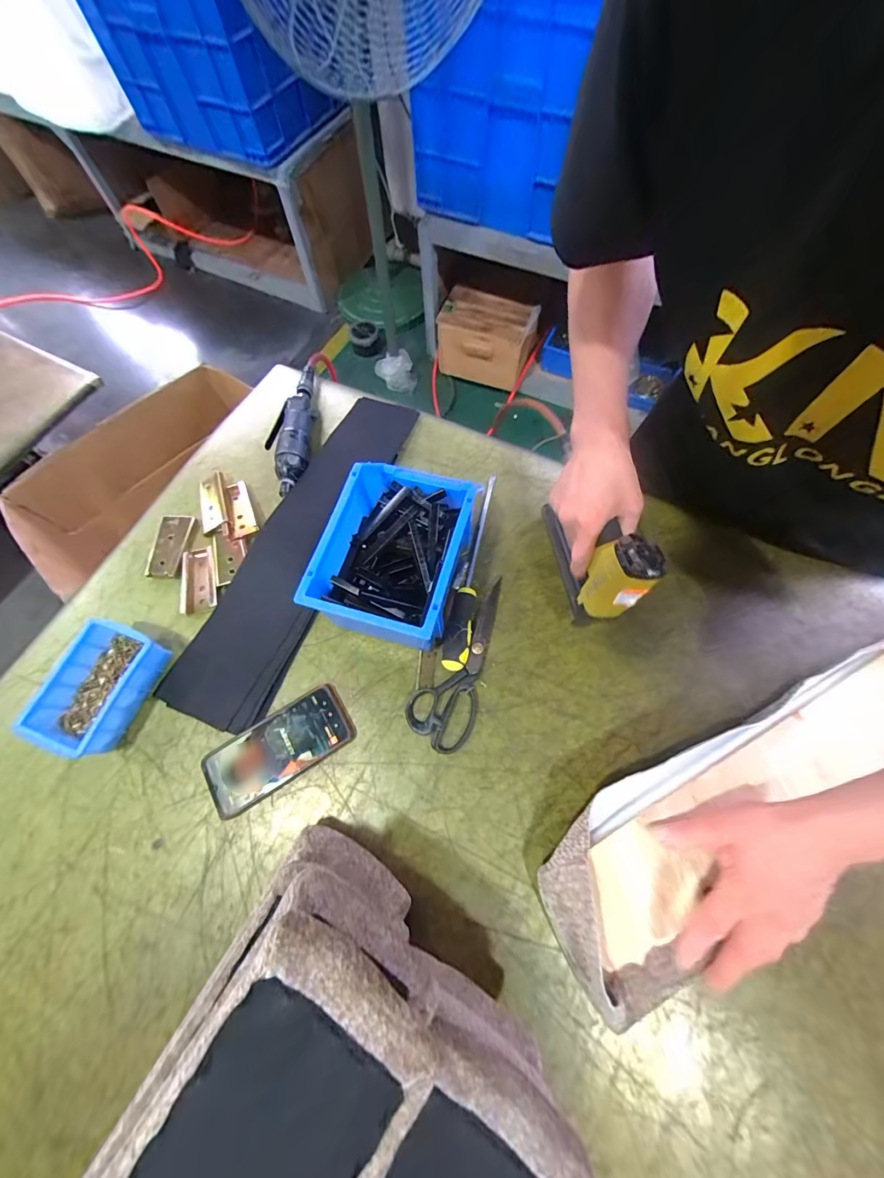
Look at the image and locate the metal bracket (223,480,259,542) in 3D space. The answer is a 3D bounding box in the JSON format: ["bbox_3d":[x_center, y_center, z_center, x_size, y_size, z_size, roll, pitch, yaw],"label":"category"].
[{"bbox_3d":[-0.300,-0.118,0.578,0.038,0.019,0.097,-21,70,-7],"label":"metal bracket"}]

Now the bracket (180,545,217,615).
[{"bbox_3d":[-0.339,-0.015,0.543,0.043,0.016,0.096,-19,70,-6],"label":"bracket"}]

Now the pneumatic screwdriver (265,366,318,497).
[{"bbox_3d":[-0.234,-0.257,0.616,0.071,0.042,0.257,0,69,1],"label":"pneumatic screwdriver"}]

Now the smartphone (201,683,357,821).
[{"bbox_3d":[-0.191,0.186,0.458,0.169,0.016,0.077,-30,71,-10],"label":"smartphone"}]

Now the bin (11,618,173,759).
[{"bbox_3d":[-0.408,0.117,0.472,0.096,0.052,0.145,17,70,8],"label":"bin"}]

